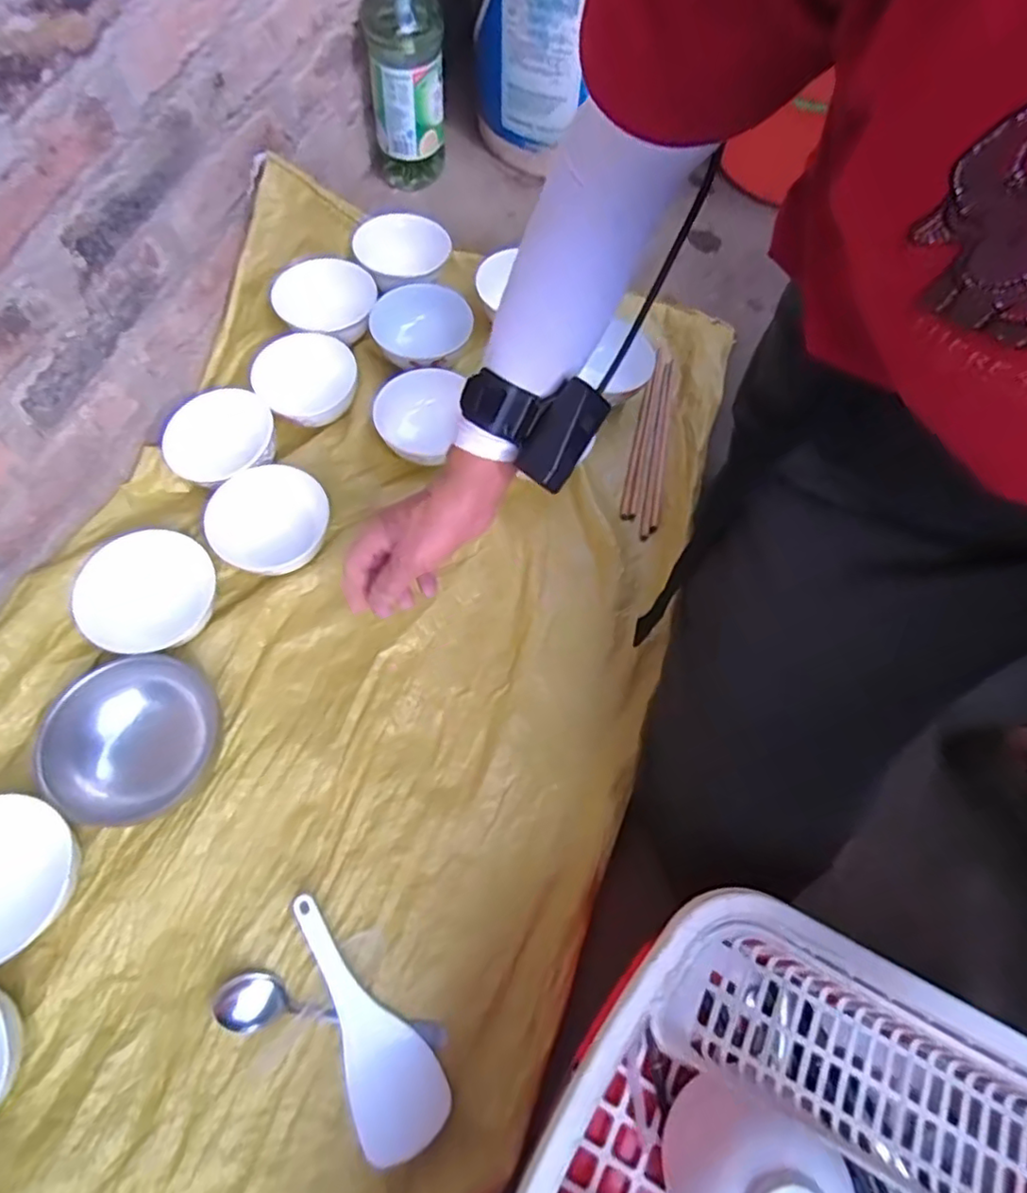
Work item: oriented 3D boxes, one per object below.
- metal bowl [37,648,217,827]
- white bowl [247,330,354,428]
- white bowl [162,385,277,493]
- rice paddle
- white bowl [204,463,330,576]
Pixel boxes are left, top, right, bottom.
[{"bbox_3d":[-0.314,0.120,0.501,0.121,0.040,0.129,14,58,-23],"label":"metal bowl"},{"bbox_3d":[-0.223,-0.234,0.659,0.104,0.047,0.100,1,64,-3],"label":"white bowl"},{"bbox_3d":[-0.295,-0.157,0.618,0.105,0.044,0.096,1,64,-3],"label":"white bowl"},{"bbox_3d":[-0.111,0.311,0.456,0.063,0.015,0.181,-27,69,-15],"label":"rice paddle"},{"bbox_3d":[-0.243,-0.078,0.601,0.096,0.043,0.104,1,64,-3],"label":"white bowl"}]

